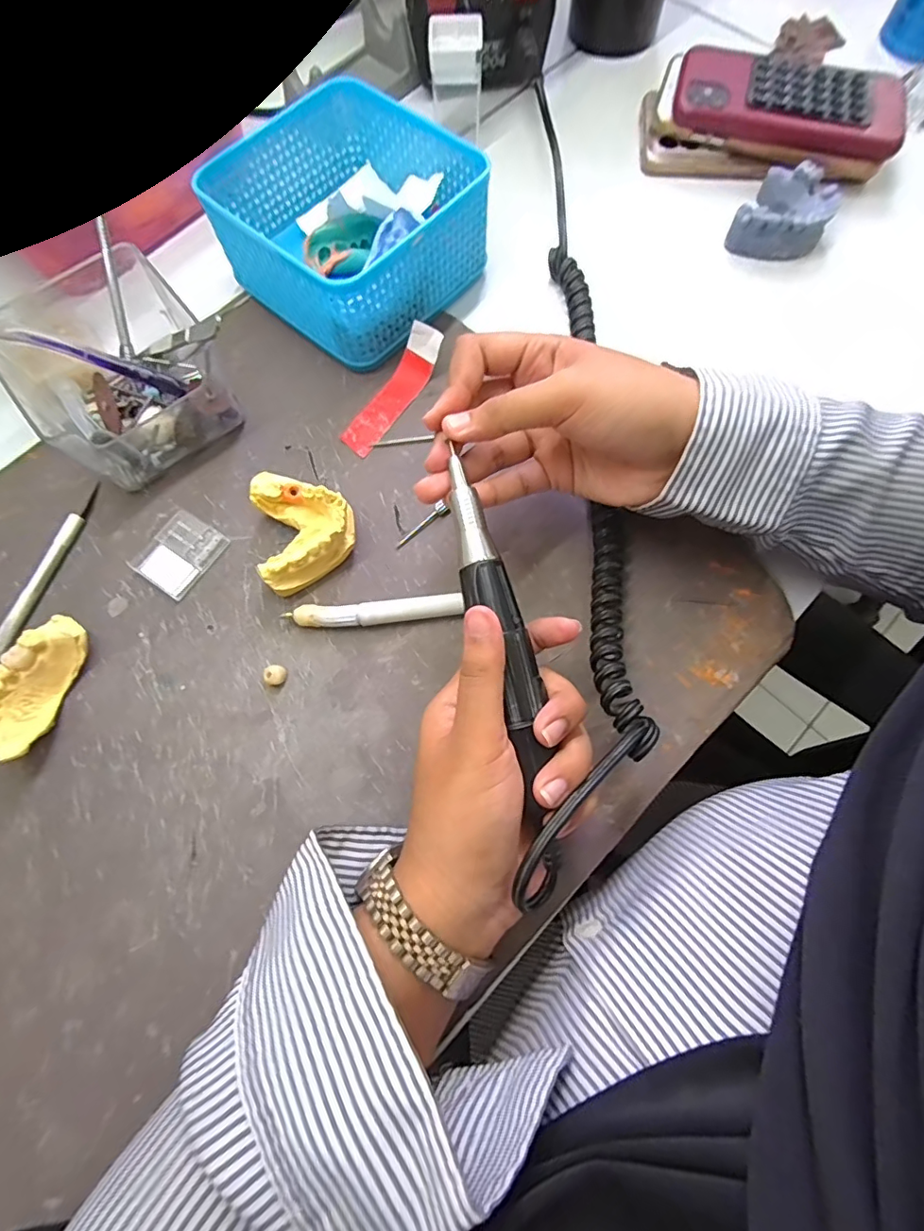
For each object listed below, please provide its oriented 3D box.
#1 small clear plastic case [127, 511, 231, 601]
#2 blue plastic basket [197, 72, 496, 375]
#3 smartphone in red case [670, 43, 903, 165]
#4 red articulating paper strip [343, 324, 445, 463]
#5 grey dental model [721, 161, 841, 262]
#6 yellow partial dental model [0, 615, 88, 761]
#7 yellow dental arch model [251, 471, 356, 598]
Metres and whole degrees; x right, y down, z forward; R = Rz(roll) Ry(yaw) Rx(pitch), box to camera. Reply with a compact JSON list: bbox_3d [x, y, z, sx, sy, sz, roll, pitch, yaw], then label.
[{"bbox_3d":[-0.158,-0.035,0.295,0.034,0.007,0.043,34,77,9],"label":"small clear plastic case"},{"bbox_3d":[-0.068,-0.242,0.328,0.132,0.059,0.132,40,78,10],"label":"blue plastic basket"},{"bbox_3d":[0.223,-0.352,0.358,0.148,0.011,0.066,16,84,5],"label":"smartphone in red case"},{"bbox_3d":[-0.043,-0.136,0.315,0.021,0.024,0.082,35,77,9],"label":"red articulating paper strip"},{"bbox_3d":[0.215,-0.267,0.348,0.052,0.023,0.062,31,77,8],"label":"grey dental model"},{"bbox_3d":[-0.213,0.034,0.265,0.025,0.026,0.068,15,75,4],"label":"yellow partial dental model"},{"bbox_3d":[-0.091,-0.048,0.288,0.056,0.026,0.061,0,74,0],"label":"yellow dental arch model"}]

